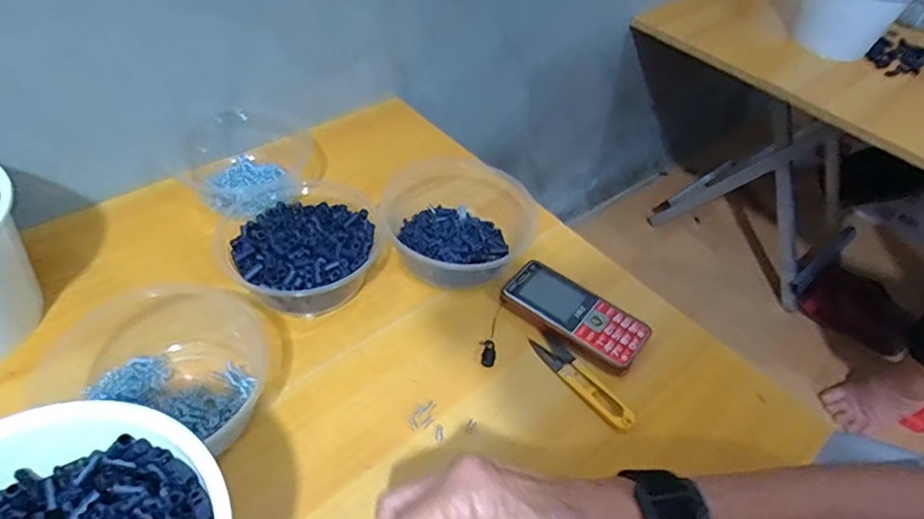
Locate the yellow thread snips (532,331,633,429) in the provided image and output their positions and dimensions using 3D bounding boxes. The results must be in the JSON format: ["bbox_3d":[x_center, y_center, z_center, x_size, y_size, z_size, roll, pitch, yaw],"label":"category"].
[{"bbox_3d":[0.098,0.096,0.456,0.023,0.007,0.103,-27,56,-27],"label":"yellow thread snips"}]

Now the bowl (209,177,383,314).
[{"bbox_3d":[-0.139,-0.010,0.491,0.132,0.047,0.132,3,48,-3],"label":"bowl"}]

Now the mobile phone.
[{"bbox_3d":[0.099,0.048,0.494,0.124,0.016,0.056,32,52,21],"label":"mobile phone"}]

